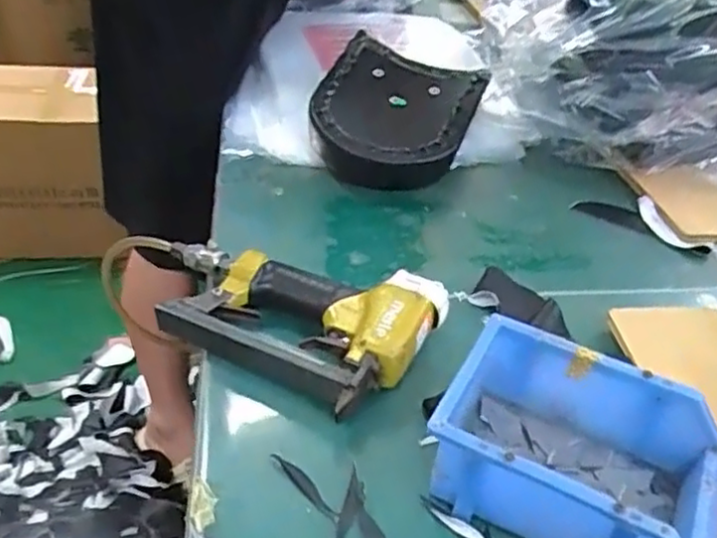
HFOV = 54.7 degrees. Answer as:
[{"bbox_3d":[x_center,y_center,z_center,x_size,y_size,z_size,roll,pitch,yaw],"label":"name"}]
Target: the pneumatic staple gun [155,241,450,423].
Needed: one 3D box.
[{"bbox_3d":[-0.057,0.036,0.557,0.224,0.047,0.134,19,41,20],"label":"pneumatic staple gun"}]

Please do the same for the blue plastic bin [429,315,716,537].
[{"bbox_3d":[0.145,0.119,0.442,0.169,0.074,0.113,19,41,22],"label":"blue plastic bin"}]

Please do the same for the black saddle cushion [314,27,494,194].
[{"bbox_3d":[0.040,-0.173,0.796,0.169,0.089,0.201,14,40,15],"label":"black saddle cushion"}]

